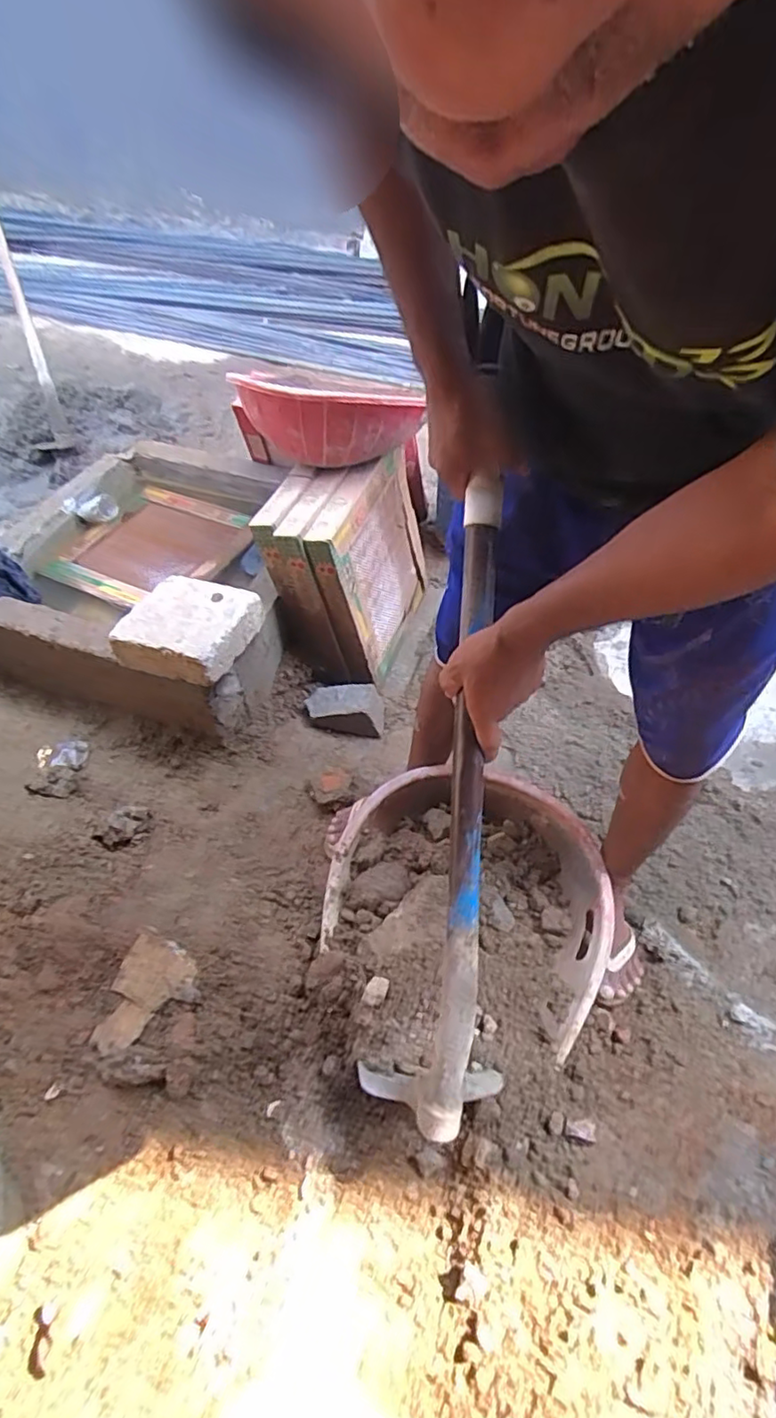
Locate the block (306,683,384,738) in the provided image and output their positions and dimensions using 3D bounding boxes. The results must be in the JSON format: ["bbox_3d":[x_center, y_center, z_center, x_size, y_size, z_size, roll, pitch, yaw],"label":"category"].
[{"bbox_3d":[-0.098,-0.003,1.315,0.171,0.066,0.100,4,52,4],"label":"block"}]

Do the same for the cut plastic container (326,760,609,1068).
[{"bbox_3d":[0.143,0.287,1.006,0.456,0.112,0.397,20,55,16],"label":"cut plastic container"}]

